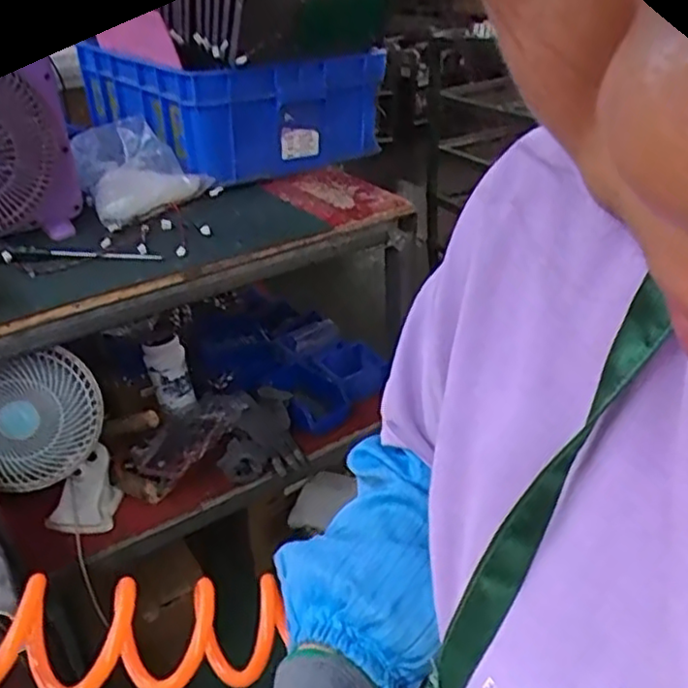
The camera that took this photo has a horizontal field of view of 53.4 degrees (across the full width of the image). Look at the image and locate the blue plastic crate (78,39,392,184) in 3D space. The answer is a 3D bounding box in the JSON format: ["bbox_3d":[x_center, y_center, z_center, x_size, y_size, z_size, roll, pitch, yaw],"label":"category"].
[{"bbox_3d":[-0.242,-0.529,1.441,0.401,0.190,0.669,-22,37,-30],"label":"blue plastic crate"}]

